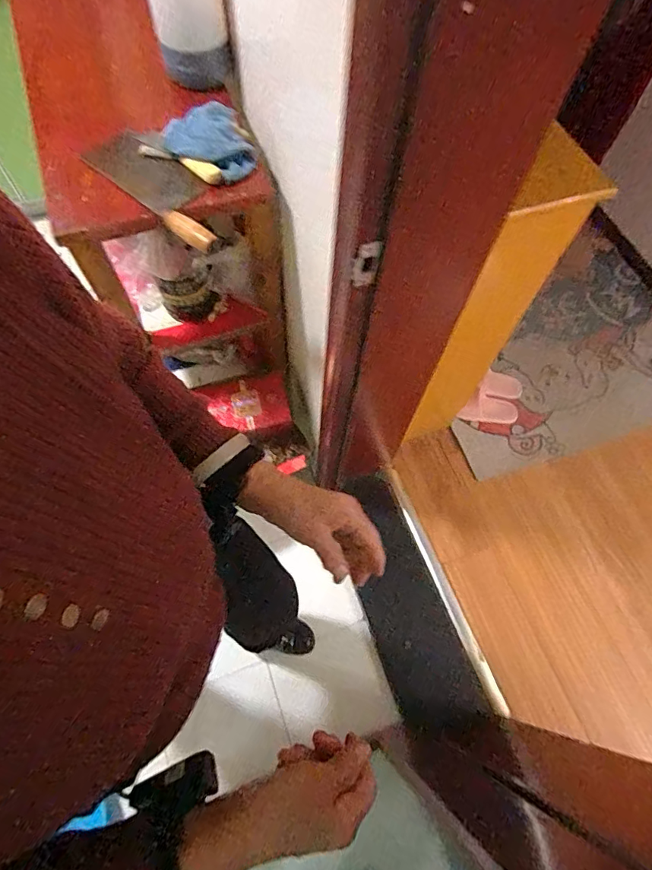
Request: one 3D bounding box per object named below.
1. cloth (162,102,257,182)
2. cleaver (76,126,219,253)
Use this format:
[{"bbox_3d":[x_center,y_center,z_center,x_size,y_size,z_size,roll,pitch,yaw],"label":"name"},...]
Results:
[{"bbox_3d":[-0.186,-0.469,0.757,0.121,0.030,0.145,-26,68,-16],"label":"cloth"},{"bbox_3d":[-0.262,-0.399,0.744,0.315,0.036,0.107,40,67,15],"label":"cleaver"}]

